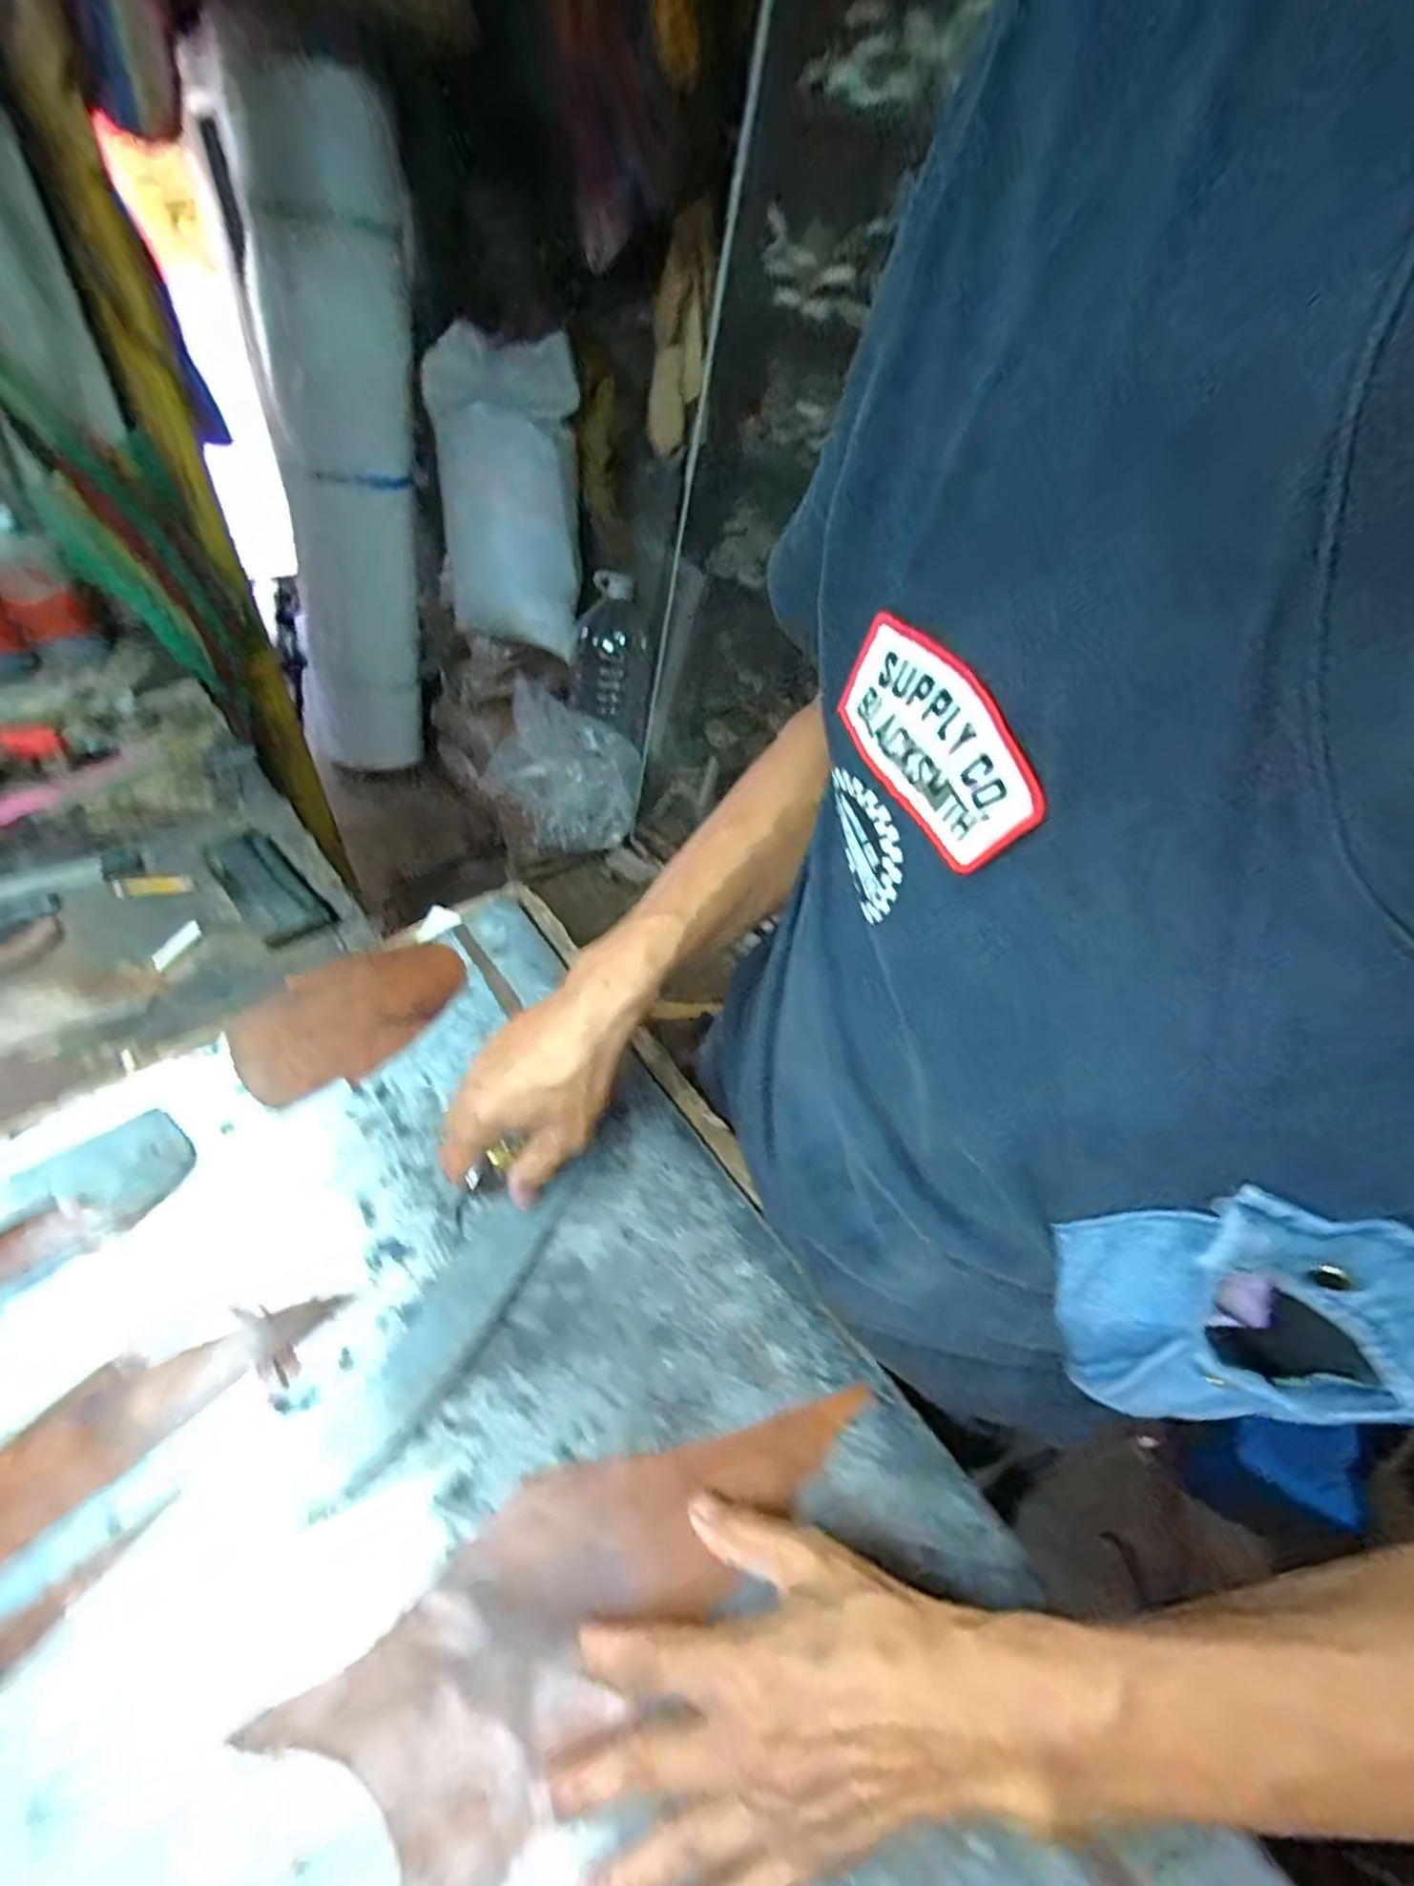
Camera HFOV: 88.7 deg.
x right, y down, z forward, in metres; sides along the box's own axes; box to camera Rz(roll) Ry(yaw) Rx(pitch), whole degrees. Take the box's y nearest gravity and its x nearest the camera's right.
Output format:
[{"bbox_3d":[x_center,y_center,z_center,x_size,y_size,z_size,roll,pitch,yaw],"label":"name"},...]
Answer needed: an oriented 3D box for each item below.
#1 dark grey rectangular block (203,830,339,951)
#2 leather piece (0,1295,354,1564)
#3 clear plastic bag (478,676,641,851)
[{"bbox_3d":[-0.371,-0.052,0.607,0.056,0.022,0.159,-32,59,-32],"label":"dark grey rectangular block"},{"bbox_3d":[-0.282,0.232,0.351,0.188,0.011,0.064,-28,49,-22],"label":"leather piece"},{"bbox_3d":[-0.353,-0.405,1.751,0.351,0.292,0.266,27,49,15],"label":"clear plastic bag"}]

